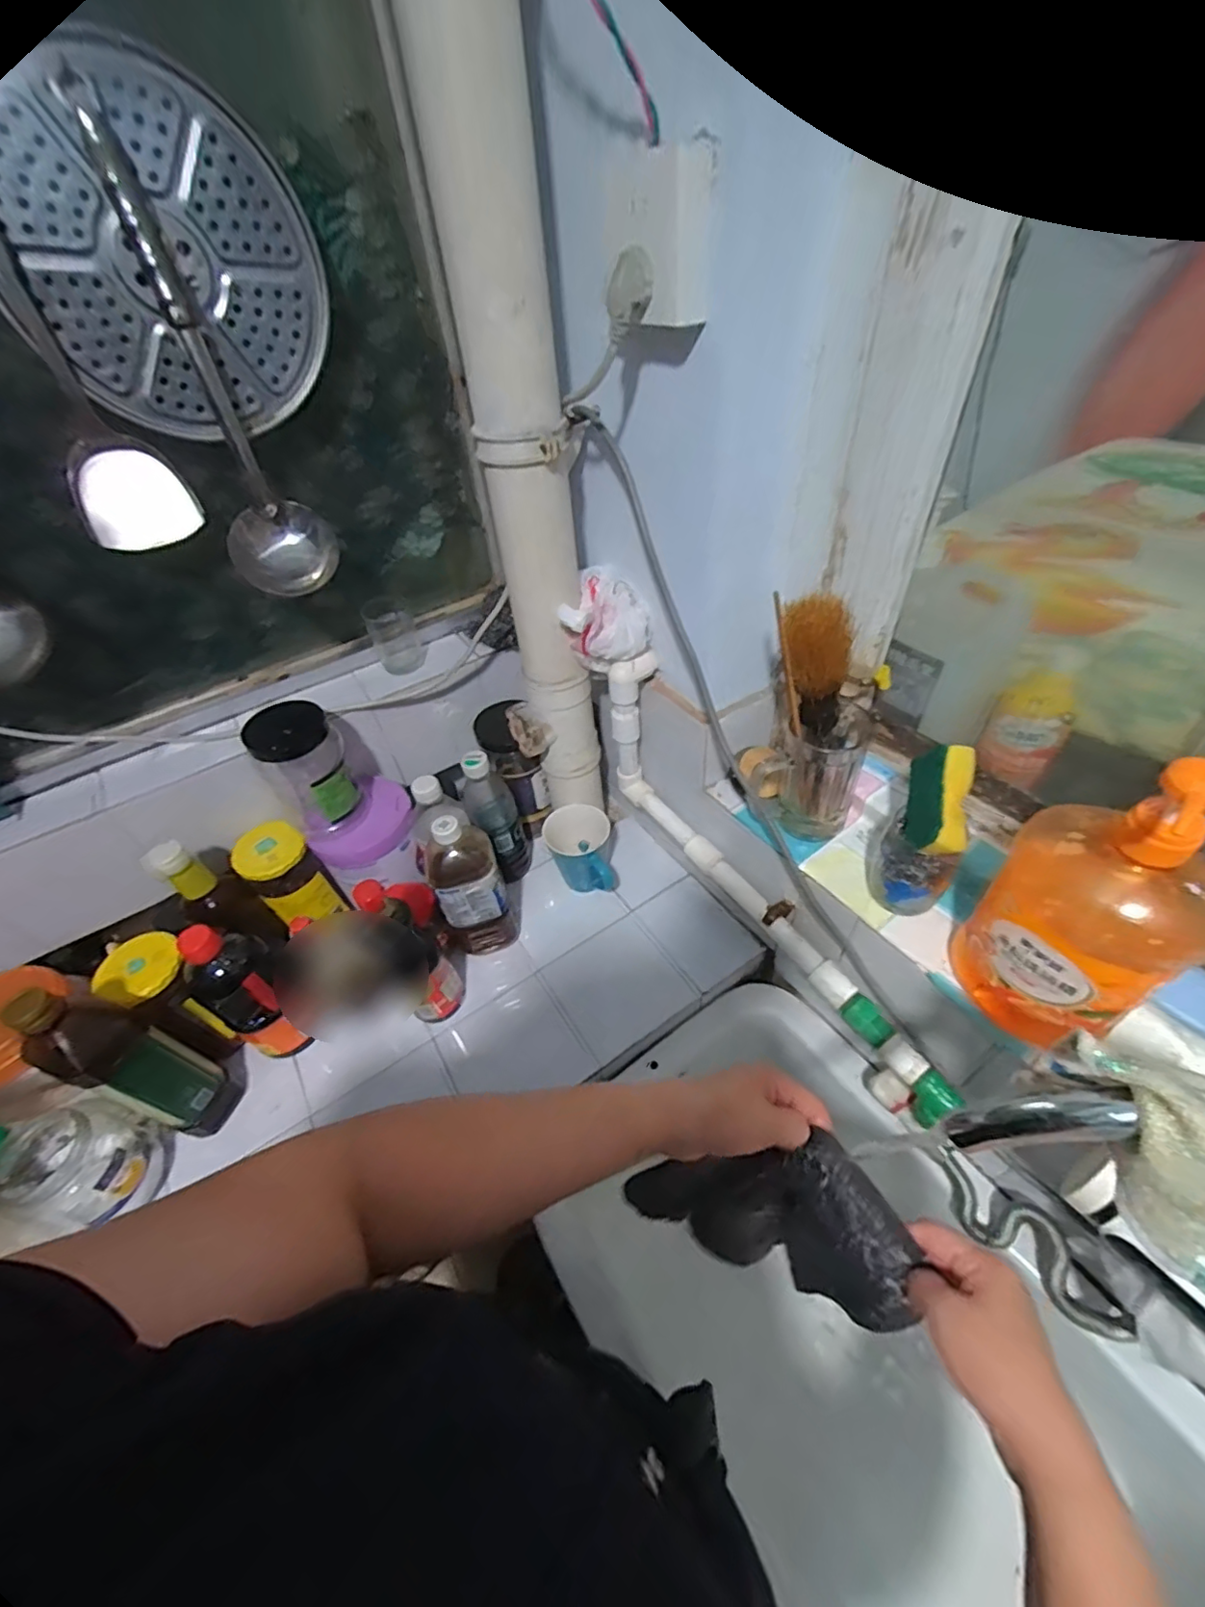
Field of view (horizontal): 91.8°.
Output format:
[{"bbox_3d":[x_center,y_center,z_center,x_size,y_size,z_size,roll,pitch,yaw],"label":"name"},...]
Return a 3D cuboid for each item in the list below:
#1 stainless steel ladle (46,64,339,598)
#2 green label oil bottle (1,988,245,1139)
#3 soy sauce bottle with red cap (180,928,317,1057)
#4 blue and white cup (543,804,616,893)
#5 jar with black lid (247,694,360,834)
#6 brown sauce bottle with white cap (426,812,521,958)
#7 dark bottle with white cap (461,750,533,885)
[{"bbox_3d":[-0.343,-0.364,0.503,0.086,0.335,0.146,-27,50,-18],"label":"stainless steel ladle"},{"bbox_3d":[-0.467,0.256,0.578,0.078,0.261,0.069,15,50,19],"label":"green label oil bottle"},{"bbox_3d":[-0.390,0.210,0.651,0.062,0.204,0.080,28,55,28],"label":"soy sauce bottle with red cap"},{"bbox_3d":[-0.029,0.068,0.790,0.087,0.100,0.094,-12,47,-4],"label":"blue and white cup"},{"bbox_3d":[-0.334,-0.037,0.672,0.085,0.152,0.073,-35,53,-24],"label":"jar with black lid"},{"bbox_3d":[-0.166,0.101,0.729,0.088,0.219,0.082,-23,48,-15],"label":"brown sauce bottle with white cap"},{"bbox_3d":[-0.144,0.019,0.791,0.069,0.220,0.061,-19,48,-11],"label":"dark bottle with white cap"}]

